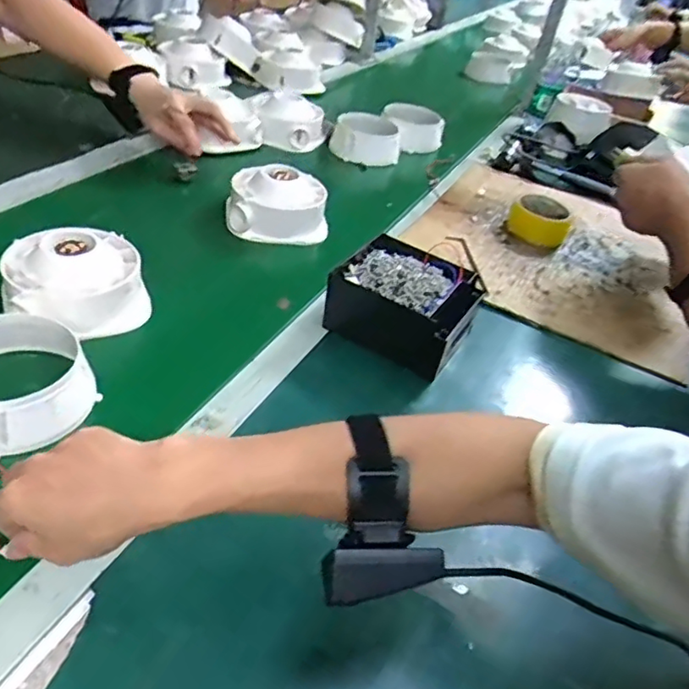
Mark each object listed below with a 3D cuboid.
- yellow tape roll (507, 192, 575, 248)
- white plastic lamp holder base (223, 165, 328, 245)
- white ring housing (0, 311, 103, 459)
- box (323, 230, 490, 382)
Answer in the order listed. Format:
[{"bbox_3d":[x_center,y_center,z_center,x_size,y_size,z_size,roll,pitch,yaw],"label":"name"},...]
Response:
[{"bbox_3d":[0.300,-0.191,0.911,0.082,0.045,0.090,24,42,20],"label":"yellow tape roll"},{"bbox_3d":[-0.088,-0.190,0.812,0.137,0.071,0.092,4,39,-4],"label":"white plastic lamp holder base"},{"bbox_3d":[-0.272,0.029,0.493,0.119,0.064,0.105,-15,44,-26],"label":"white ring housing"},{"bbox_3d":[0.068,-0.046,0.664,0.146,0.077,0.128,23,41,19],"label":"box"}]

